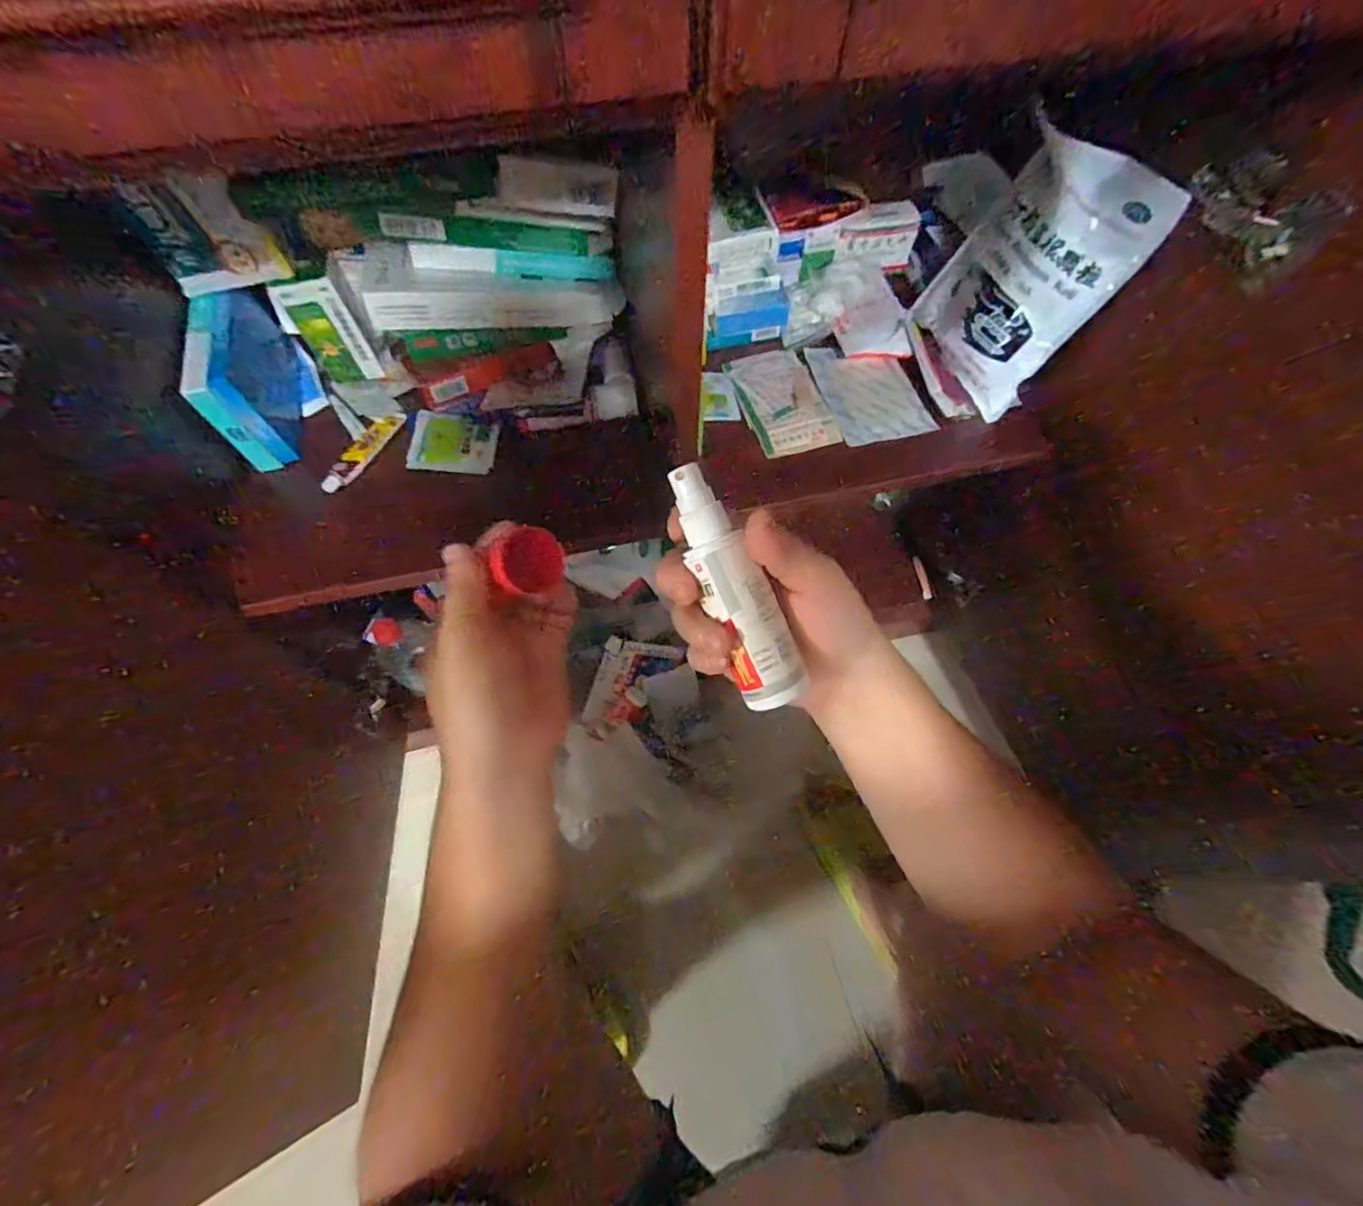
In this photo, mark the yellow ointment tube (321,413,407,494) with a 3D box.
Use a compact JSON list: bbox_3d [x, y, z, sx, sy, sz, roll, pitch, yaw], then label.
[{"bbox_3d":[-0.310,-0.150,0.559,0.024,0.012,0.105,23,66,11],"label":"yellow ointment tube"}]

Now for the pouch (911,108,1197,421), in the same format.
[{"bbox_3d":[0.321,-0.315,0.552,0.034,0.204,0.170,-12,60,-28],"label":"pouch"}]

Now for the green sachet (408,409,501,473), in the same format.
[{"bbox_3d":[-0.226,-0.159,0.565,0.079,0.012,0.064,3,64,2],"label":"green sachet"}]

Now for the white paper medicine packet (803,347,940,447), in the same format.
[{"bbox_3d":[0.200,-0.224,0.607,0.102,0.009,0.129,-13,65,-6],"label":"white paper medicine packet"}]

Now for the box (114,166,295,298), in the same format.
[{"bbox_3d":[-0.383,-0.300,0.466,0.082,0.088,0.018,-23,66,-11],"label":"box"}]

